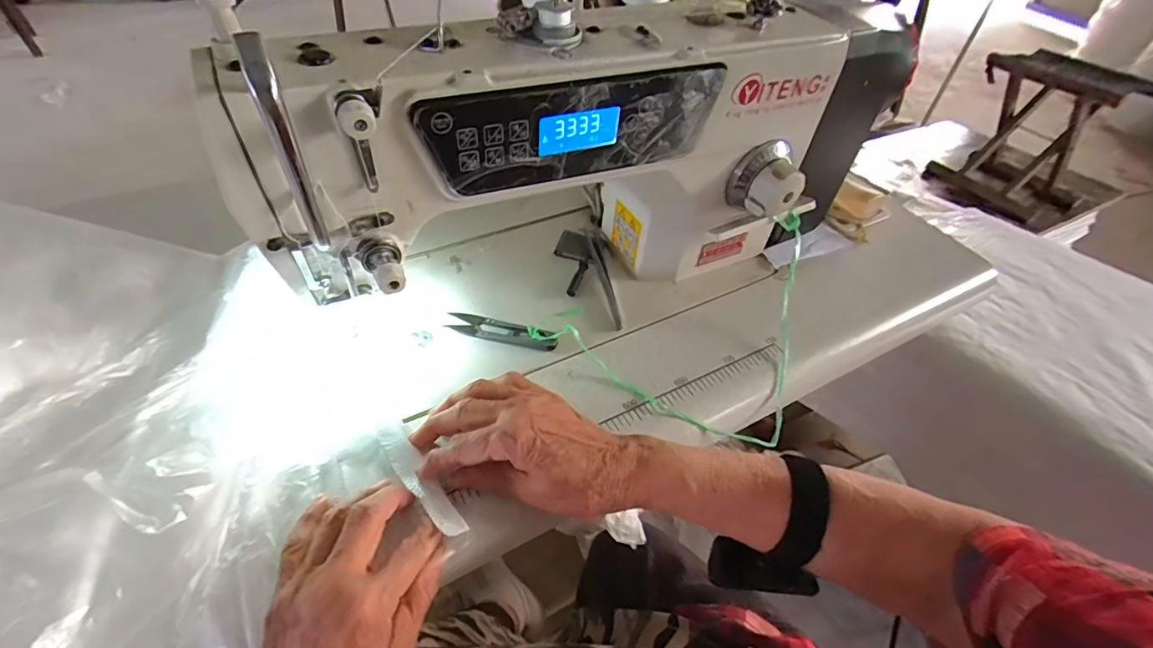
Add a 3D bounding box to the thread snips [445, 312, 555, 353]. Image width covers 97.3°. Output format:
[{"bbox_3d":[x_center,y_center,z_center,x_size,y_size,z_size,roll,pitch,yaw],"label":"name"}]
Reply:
[{"bbox_3d":[-0.063,0.005,0.433,0.095,0.007,0.023,12,47,6],"label":"thread snips"}]

